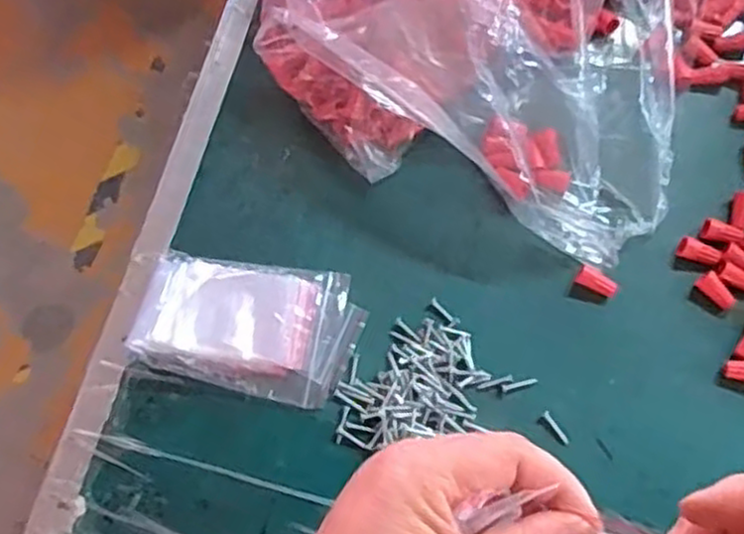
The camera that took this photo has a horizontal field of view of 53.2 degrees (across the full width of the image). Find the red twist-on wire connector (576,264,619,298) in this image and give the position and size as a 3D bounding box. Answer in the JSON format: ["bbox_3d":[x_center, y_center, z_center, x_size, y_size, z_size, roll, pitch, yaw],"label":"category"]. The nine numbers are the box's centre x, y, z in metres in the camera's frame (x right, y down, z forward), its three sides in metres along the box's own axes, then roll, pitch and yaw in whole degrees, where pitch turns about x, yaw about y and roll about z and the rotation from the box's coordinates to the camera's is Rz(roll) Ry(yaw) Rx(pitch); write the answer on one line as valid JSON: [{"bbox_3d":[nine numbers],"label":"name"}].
[{"bbox_3d":[0.127,0.008,0.418,0.023,0.008,0.011,30,76,11],"label":"red twist-on wire connector"}]

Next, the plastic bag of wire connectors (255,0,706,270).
[{"bbox_3d":[0.068,-0.185,0.439,0.266,0.086,0.300,14,74,6],"label":"plastic bag of wire connectors"}]

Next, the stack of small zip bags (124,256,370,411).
[{"bbox_3d":[-0.069,0.031,0.414,0.120,0.012,0.074,14,74,6],"label":"stack of small zip bags"}]

